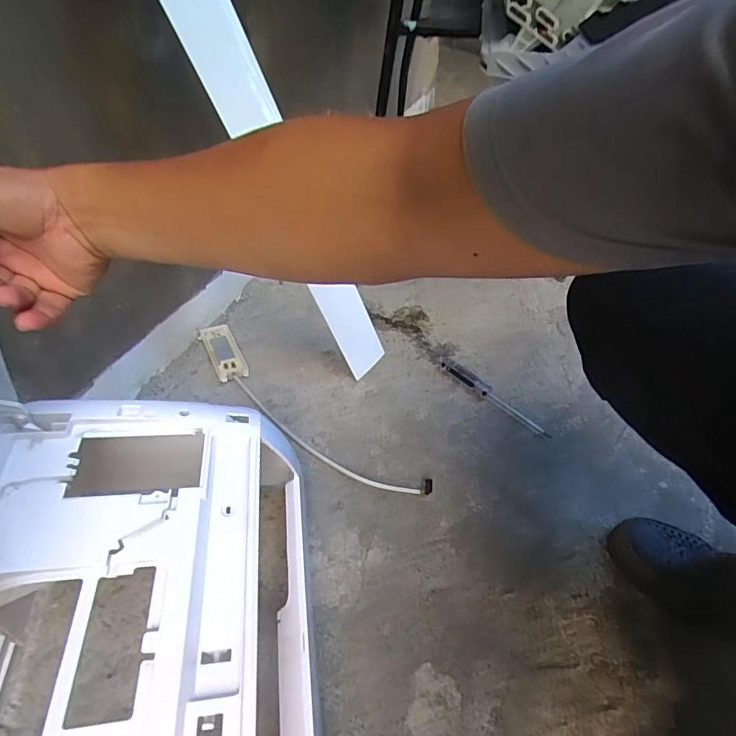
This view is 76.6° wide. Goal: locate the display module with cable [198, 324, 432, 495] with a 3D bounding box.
[{"bbox_3d":[-0.125,0.068,0.768,0.506,0.014,0.090,34,51,23],"label":"display module with cable"}]

